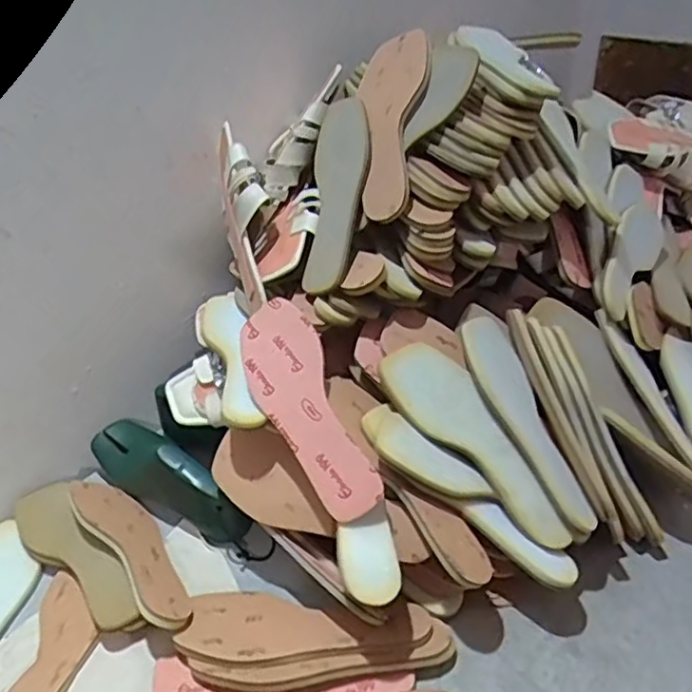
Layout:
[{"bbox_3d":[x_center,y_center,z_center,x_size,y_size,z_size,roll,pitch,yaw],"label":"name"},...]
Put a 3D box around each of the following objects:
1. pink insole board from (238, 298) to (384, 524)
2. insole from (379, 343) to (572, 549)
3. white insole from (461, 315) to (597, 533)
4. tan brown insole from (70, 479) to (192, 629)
[{"bbox_3d":[-0.043,0.060,0.640,0.081,0.009,0.234,-26,68,3],"label":"pink insole board"},{"bbox_3d":[0.136,0.093,0.653,0.081,0.026,0.247,-37,80,-33],"label":"insole"},{"bbox_3d":[0.178,0.076,0.665,0.063,0.016,0.234,-11,70,-21],"label":"white insole"},{"bbox_3d":[-0.229,0.215,0.703,0.079,0.019,0.242,9,18,-47],"label":"tan brown insole"}]

